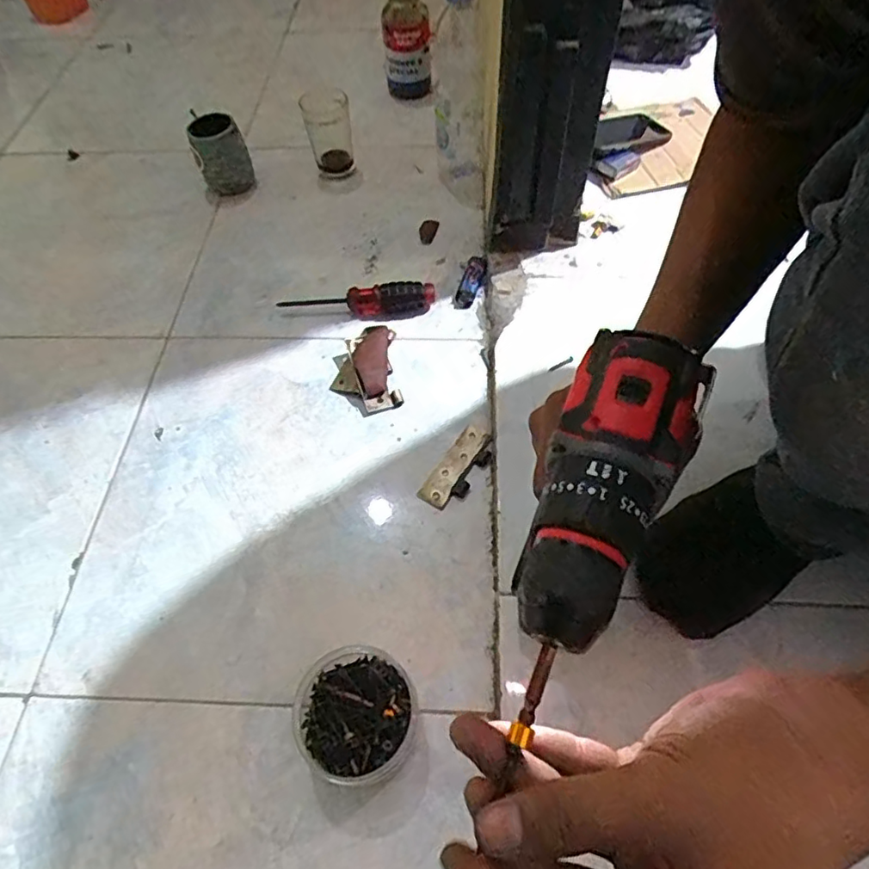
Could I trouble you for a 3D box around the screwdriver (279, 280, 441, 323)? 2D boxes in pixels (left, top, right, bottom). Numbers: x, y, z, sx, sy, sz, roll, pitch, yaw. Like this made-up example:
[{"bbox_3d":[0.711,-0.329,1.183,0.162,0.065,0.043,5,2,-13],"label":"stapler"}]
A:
[{"bbox_3d":[-0.094,-0.160,0.694,0.185,0.029,0.046,1,58,4],"label":"screwdriver"}]

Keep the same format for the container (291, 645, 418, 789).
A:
[{"bbox_3d":[-0.063,0.217,0.443,0.093,0.034,0.093,-2,58,2],"label":"container"}]

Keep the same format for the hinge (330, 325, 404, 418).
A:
[{"bbox_3d":[-0.079,-0.076,0.637,0.072,0.033,0.113,-9,58,-2],"label":"hinge"}]

